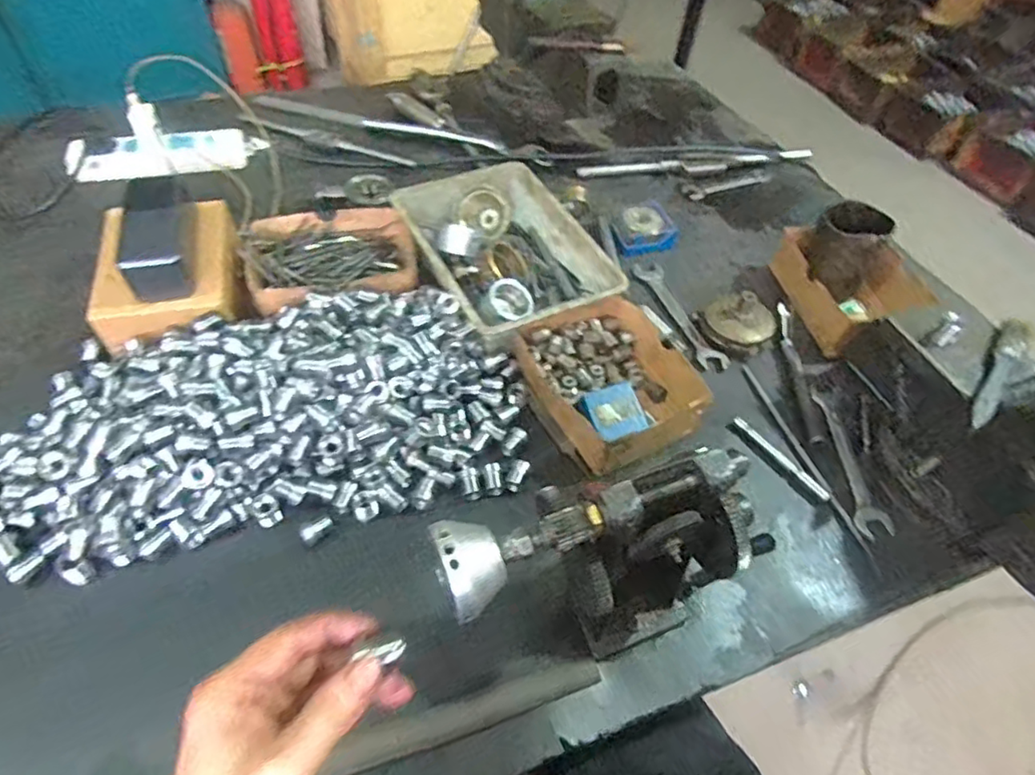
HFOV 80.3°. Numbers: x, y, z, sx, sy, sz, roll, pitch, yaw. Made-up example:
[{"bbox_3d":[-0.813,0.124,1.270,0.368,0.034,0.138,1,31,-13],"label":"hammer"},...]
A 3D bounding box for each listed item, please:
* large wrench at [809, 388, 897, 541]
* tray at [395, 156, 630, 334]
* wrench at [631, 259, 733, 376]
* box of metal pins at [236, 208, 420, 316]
[{"bbox_3d":[0.322,0.070,0.598,0.031,0.006,0.163,2,50,-4],"label":"large wrench"},{"bbox_3d":[-0.019,-0.153,0.684,0.169,0.050,0.236,-21,55,-21],"label":"tray"},{"bbox_3d":[0.187,-0.085,0.707,0.036,0.008,0.177,-14,53,-17],"label":"wrench"},{"bbox_3d":[-0.201,-0.142,0.671,0.174,0.042,0.138,-14,53,-17],"label":"box of metal pins"}]

